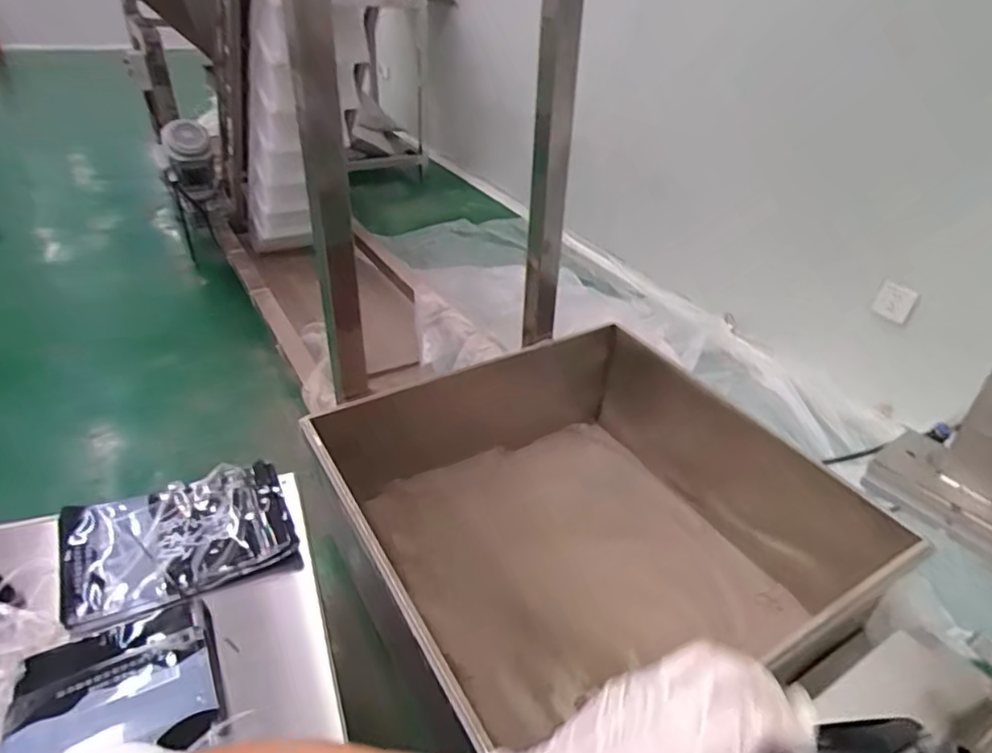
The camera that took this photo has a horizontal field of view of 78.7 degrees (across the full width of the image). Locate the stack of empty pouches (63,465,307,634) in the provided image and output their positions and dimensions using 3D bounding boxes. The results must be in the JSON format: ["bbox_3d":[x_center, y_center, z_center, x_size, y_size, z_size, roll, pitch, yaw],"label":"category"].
[{"bbox_3d":[-0.411,0.213,0.794,0.263,0.027,0.206,-16,39,-26],"label":"stack of empty pouches"}]

